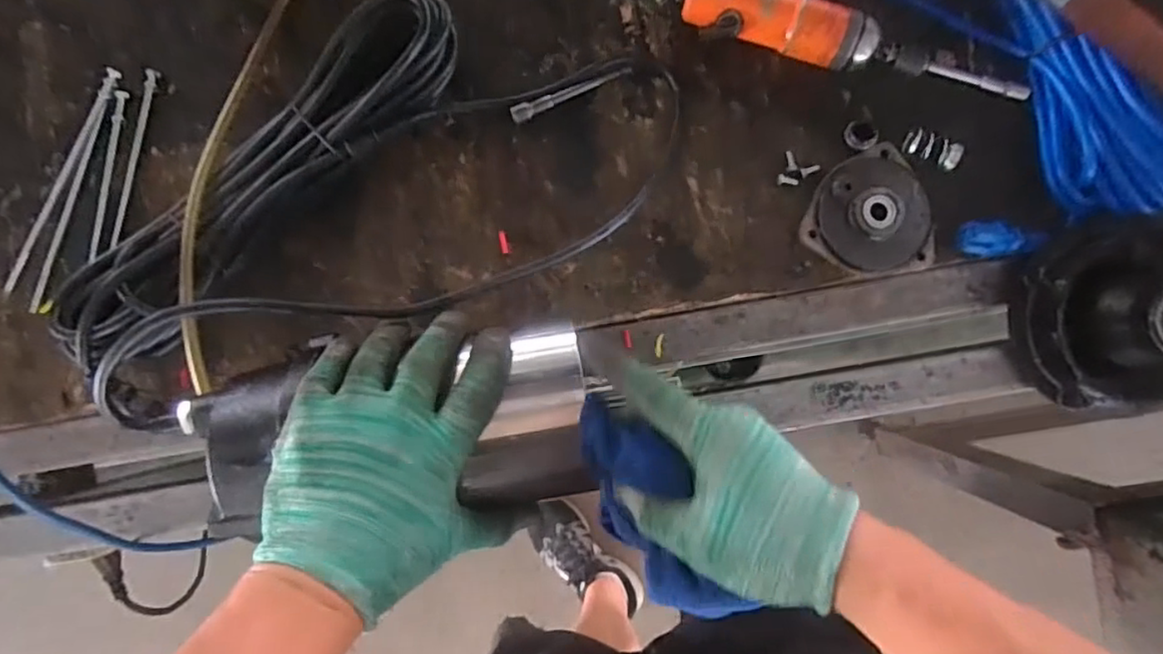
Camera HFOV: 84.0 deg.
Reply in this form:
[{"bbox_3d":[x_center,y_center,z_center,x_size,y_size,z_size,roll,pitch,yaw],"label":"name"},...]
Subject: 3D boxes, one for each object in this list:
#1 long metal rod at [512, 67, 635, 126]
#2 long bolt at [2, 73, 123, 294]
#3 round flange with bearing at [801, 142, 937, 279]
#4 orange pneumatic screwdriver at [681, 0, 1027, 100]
[{"bbox_3d":[-0.008,-0.179,0.490,0.096,0.014,0.012,-24,88,2],"label":"long metal rod"},{"bbox_3d":[-0.406,-0.113,0.505,0.012,0.010,0.192,26,90,2],"label":"long bolt"},{"bbox_3d":[0.210,-0.084,0.476,0.092,0.020,0.092,0,88,1],"label":"round flange with bearing"},{"bbox_3d":[0.168,-0.214,0.473,0.315,0.041,0.046,16,88,2],"label":"orange pneumatic screwdriver"}]

